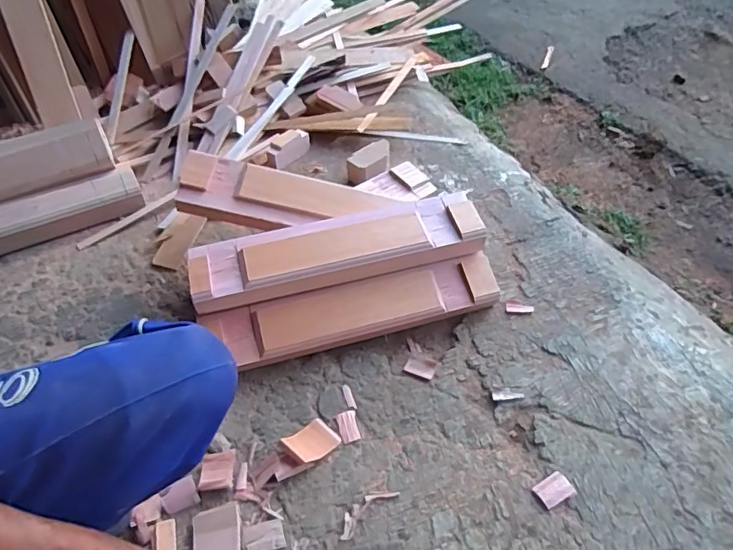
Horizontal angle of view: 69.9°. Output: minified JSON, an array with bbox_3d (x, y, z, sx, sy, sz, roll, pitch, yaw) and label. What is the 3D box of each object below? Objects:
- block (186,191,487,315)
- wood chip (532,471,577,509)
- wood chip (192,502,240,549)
[{"bbox_3d":[-0.048,-0.048,0.893,0.491,0.055,0.127,-14,60,-10],"label":"block"},{"bbox_3d":[0.257,0.293,0.714,0.047,0.007,0.036,-24,51,-19],"label":"wood chip"},{"bbox_3d":[-0.197,0.336,0.684,0.059,0.008,0.066,-8,48,-12],"label":"wood chip"}]

